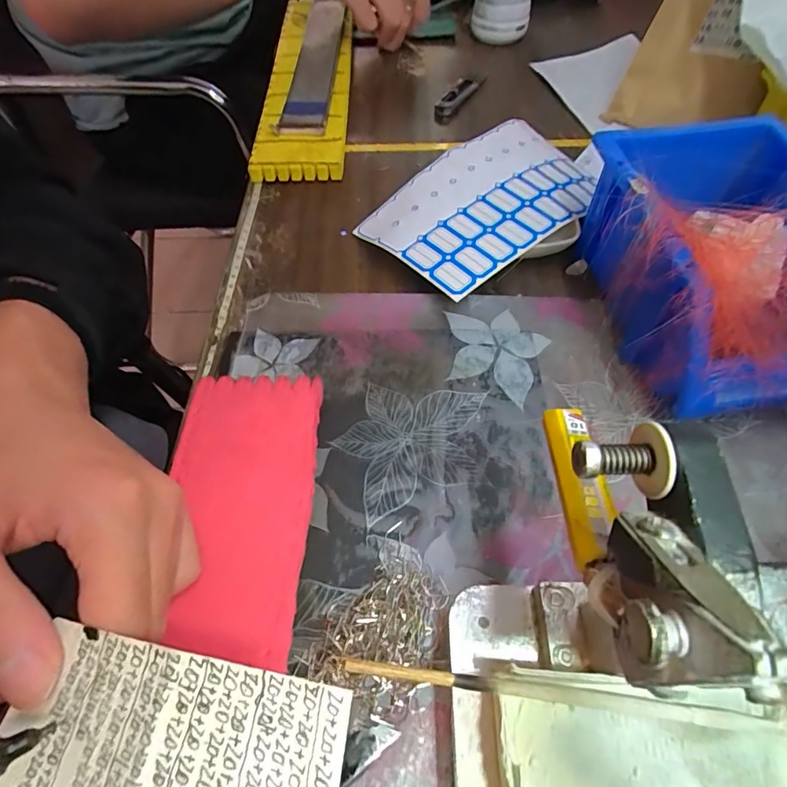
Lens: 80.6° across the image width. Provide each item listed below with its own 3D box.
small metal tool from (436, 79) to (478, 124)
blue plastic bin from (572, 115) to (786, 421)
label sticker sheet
[{"bbox_3d":[0.062,-0.298,0.473,0.022,0.015,0.068,23,60,17],"label":"small metal tool"},{"bbox_3d":[0.185,-0.075,0.277,0.140,0.082,0.176,-6,56,-2],"label":"blue plastic bin"},{"bbox_3d":[0.086,-0.152,0.362,0.215,0.032,0.117,-35,62,-19],"label":"label sticker sheet"}]

